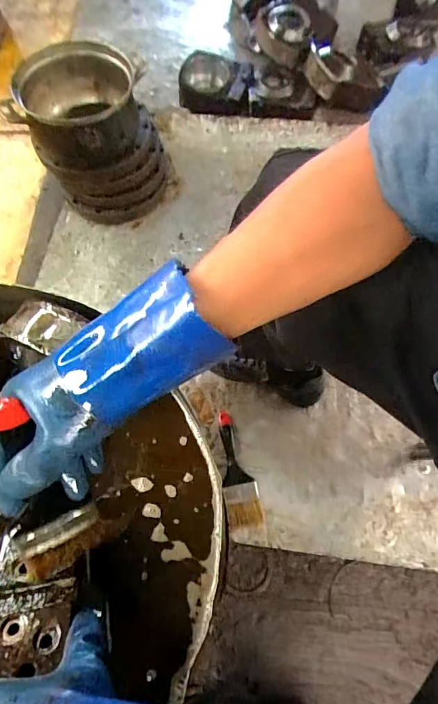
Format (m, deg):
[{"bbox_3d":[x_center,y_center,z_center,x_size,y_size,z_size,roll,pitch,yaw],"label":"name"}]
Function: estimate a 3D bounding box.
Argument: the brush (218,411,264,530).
[{"bbox_3d":[0.032,0.210,0.778,0.062,0.024,0.205,-10,67,-2],"label":"brush"}]

